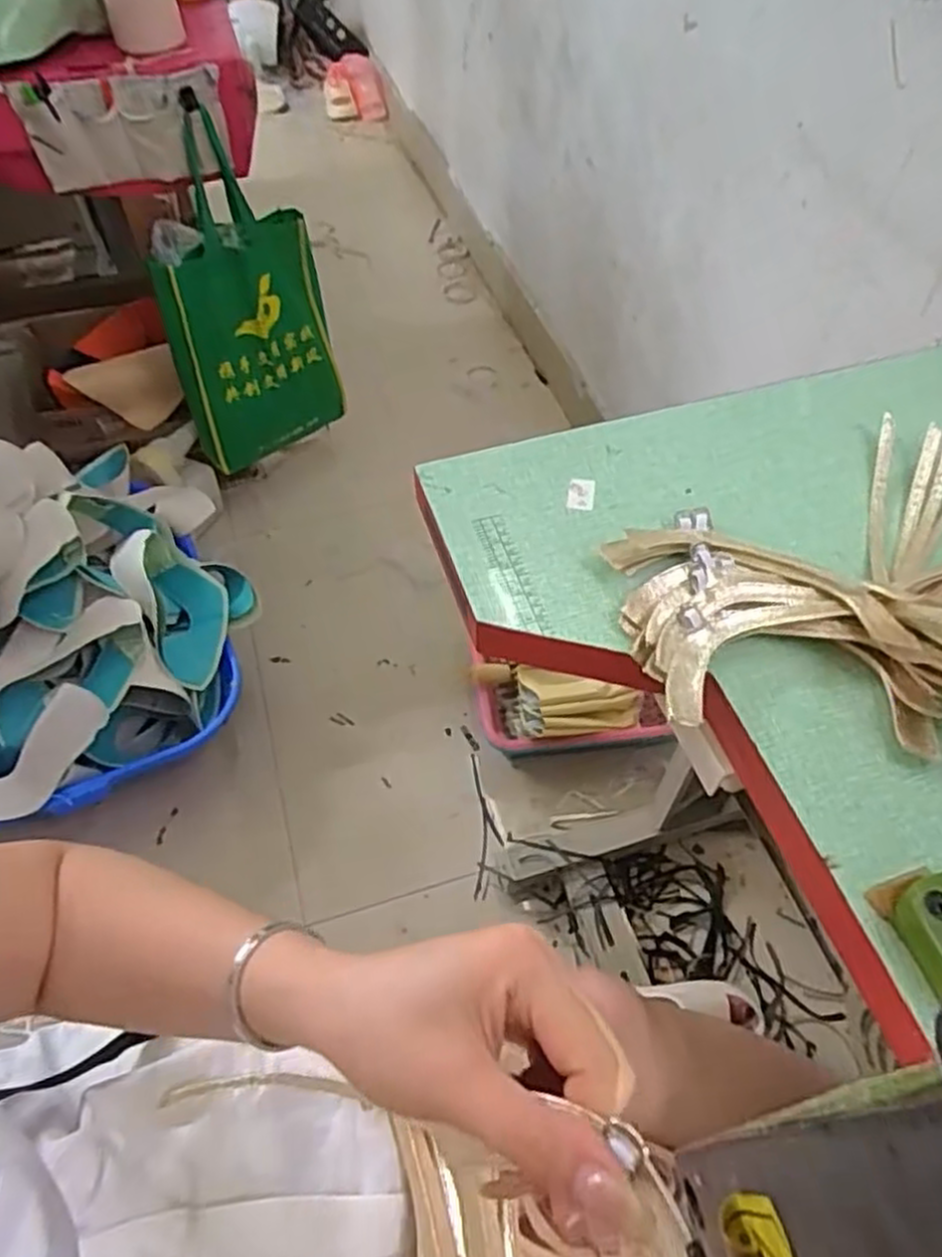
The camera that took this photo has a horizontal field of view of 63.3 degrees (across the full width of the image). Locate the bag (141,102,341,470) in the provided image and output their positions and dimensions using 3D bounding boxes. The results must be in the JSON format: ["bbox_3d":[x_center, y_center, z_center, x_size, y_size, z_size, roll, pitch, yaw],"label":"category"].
[{"bbox_3d":[-0.387,-0.541,1.337,0.275,0.506,0.107,-29,59,-19],"label":"bag"}]

